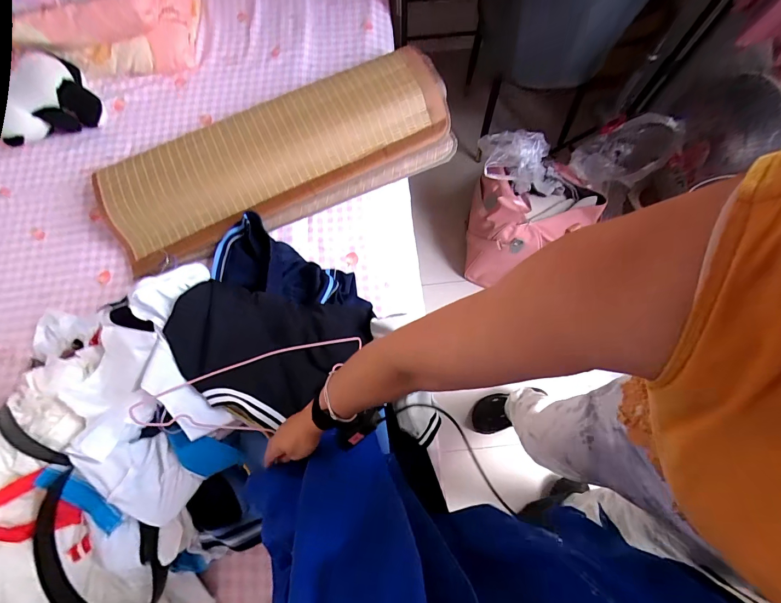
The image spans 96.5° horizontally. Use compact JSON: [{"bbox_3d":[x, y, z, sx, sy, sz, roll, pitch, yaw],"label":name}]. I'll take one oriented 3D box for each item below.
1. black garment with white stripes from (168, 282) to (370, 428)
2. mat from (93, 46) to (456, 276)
[{"bbox_3d":[-0.223,0.093,0.665,0.327,0.144,0.237,7,74,3],"label":"black garment with white stripes"},{"bbox_3d":[-0.269,-0.361,0.857,0.846,0.126,0.313,-26,75,-6],"label":"mat"}]

